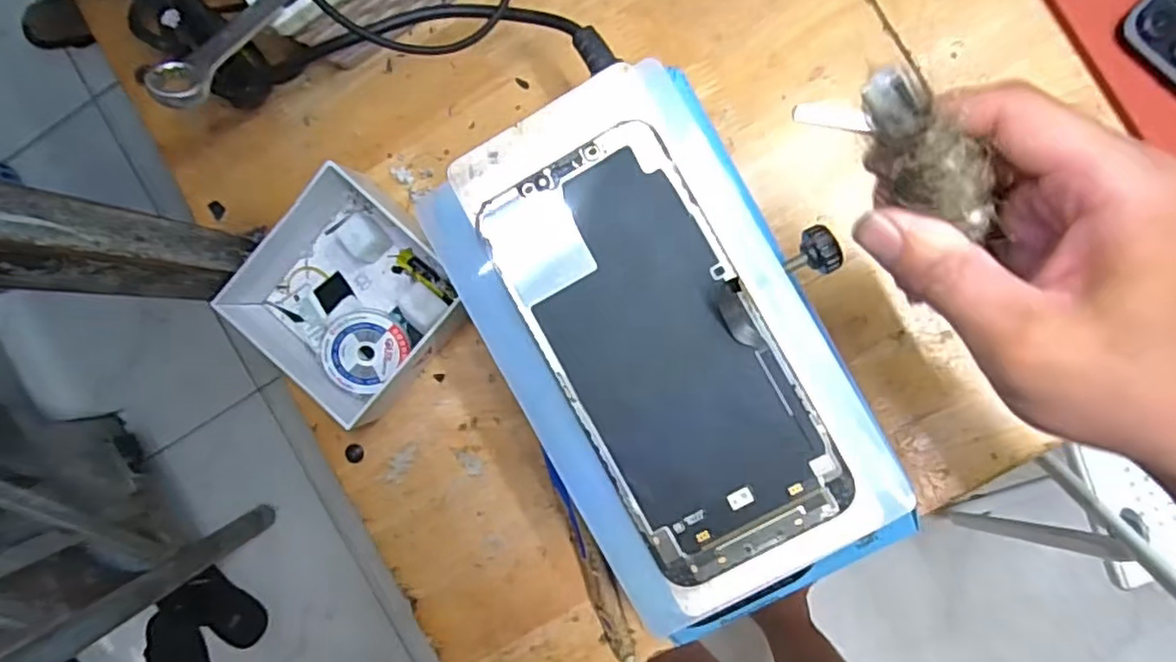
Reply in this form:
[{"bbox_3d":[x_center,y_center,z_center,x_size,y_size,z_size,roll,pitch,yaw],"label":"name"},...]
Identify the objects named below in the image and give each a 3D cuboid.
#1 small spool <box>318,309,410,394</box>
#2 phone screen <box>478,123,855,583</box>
[{"bbox_3d":[-0.127,0.011,0.375,0.042,0.013,0.048,40,96,-19],"label":"small spool"},{"bbox_3d":[0.026,0.008,0.240,0.072,0.006,0.155,-29,87,8],"label":"phone screen"}]

